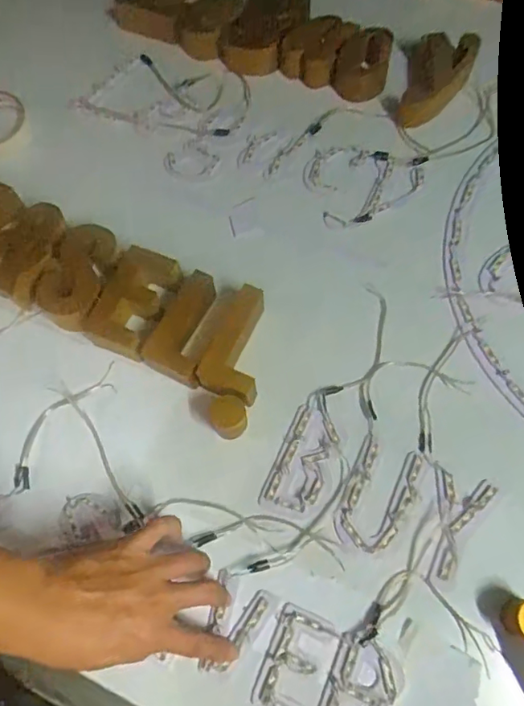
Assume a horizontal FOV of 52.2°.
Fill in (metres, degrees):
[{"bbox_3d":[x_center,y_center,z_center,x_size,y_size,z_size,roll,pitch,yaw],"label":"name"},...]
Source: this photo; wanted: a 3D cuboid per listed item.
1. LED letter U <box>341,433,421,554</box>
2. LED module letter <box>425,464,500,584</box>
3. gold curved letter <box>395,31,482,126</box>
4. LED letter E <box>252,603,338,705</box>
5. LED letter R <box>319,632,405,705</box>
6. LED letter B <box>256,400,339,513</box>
[{"bbox_3d":[0.111,0.134,0.500,0.057,0.004,0.100,23,70,12],"label":"LED letter U"},{"bbox_3d":[0.175,0.158,0.486,0.053,0.004,0.098,18,69,10],"label":"LED module letter"},{"bbox_3d":[0.213,-0.340,0.669,0.075,0.054,0.118,22,70,12],"label":"gold curved letter"},{"bbox_3d":[0.028,0.260,0.450,0.048,0.004,0.080,20,70,11],"label":"LED letter E"},{"bbox_3d":[0.081,0.280,0.438,0.056,0.006,0.082,23,70,12],"label":"LED letter R"},{"bbox_3d":[0.040,0.103,0.517,0.050,0.004,0.098,22,70,12],"label":"LED letter B"}]

